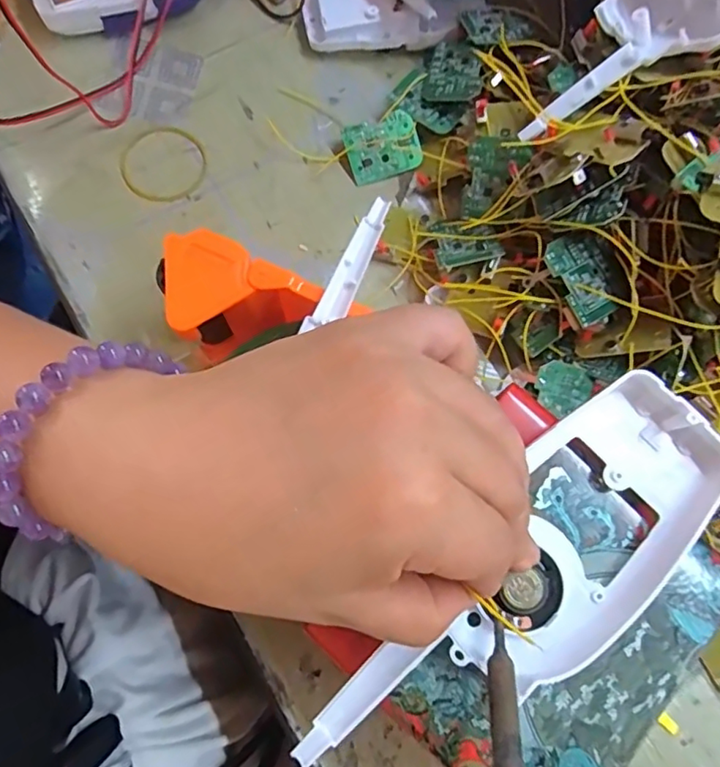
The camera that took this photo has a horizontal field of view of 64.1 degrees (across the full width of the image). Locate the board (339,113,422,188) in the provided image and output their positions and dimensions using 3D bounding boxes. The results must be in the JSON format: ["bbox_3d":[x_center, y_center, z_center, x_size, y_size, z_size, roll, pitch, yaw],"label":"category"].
[{"bbox_3d":[0.013,-0.137,0.335,0.042,0.004,0.033,-19,104,-1],"label":"board"}]

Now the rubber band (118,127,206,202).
[{"bbox_3d":[-0.114,-0.128,0.334,0.048,0.004,0.047,-29,79,-8],"label":"rubber band"}]

